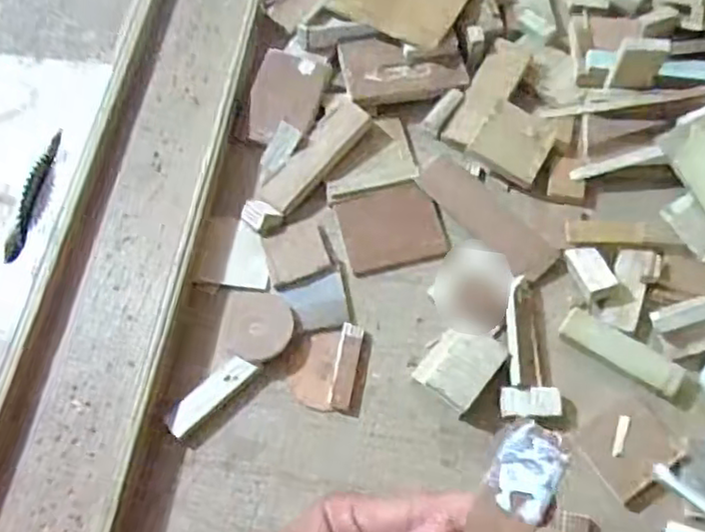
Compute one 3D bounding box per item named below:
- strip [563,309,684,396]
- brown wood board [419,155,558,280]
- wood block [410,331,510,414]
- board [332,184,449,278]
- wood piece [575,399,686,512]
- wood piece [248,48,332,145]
[{"bbox_3d":[0.268,0.087,0.679,0.121,0.011,0.036,34,70,17],"label":"strip"},{"bbox_3d":[0.150,-0.057,0.759,0.057,0.011,0.174,-37,68,-14],"label":"brown wood board"},{"bbox_3d":[0.107,0.098,0.672,0.061,0.029,0.080,36,71,18],"label":"wood block"},{"bbox_3d":[0.043,-0.043,0.753,0.107,0.007,0.090,-17,65,-5],"label":"board"},{"bbox_3d":[0.265,0.174,0.638,0.077,0.011,0.081,-33,67,-13],"label":"wood piece"},{"bbox_3d":[-0.080,-0.199,0.812,0.079,0.008,0.123,20,76,-7],"label":"wood piece"}]

